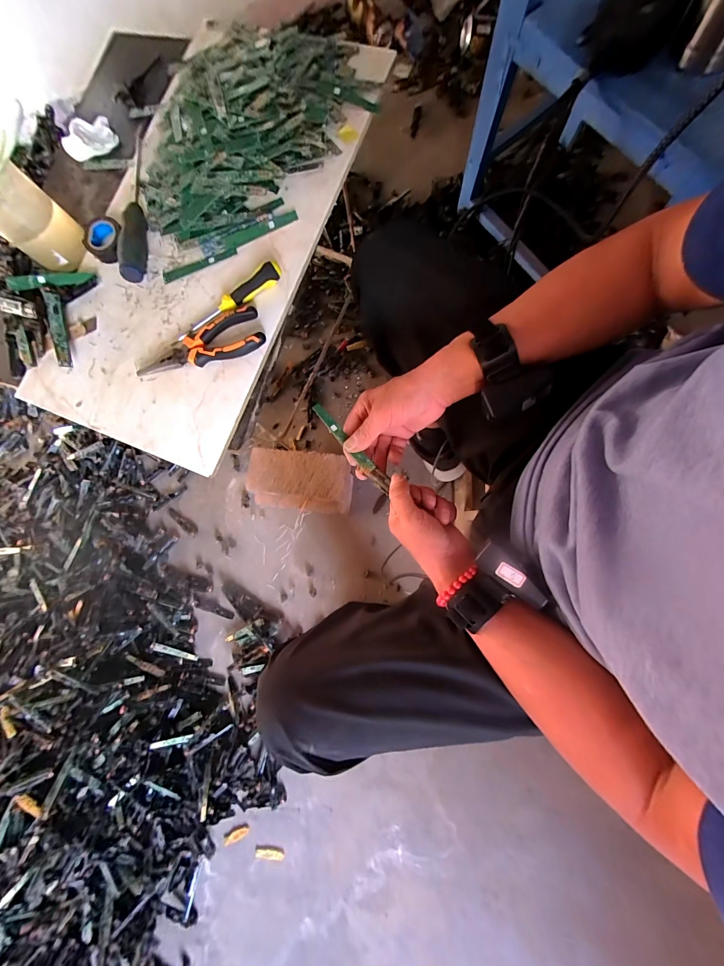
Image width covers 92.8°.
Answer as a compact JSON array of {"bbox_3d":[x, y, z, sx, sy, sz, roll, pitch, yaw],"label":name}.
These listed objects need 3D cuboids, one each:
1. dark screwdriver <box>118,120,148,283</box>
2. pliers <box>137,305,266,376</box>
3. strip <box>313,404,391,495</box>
[{"bbox_3d":[-0.300,-0.377,0.459,0.024,0.031,0.252,-7,80,6],"label":"dark screwdriver"},{"bbox_3d":[-0.198,-0.168,0.421,0.155,0.028,0.053,-18,79,4],"label":"pliers"},{"bbox_3d":[-0.012,-0.040,0.400,0.016,0.008,0.128,-42,89,-7],"label":"strip"}]

